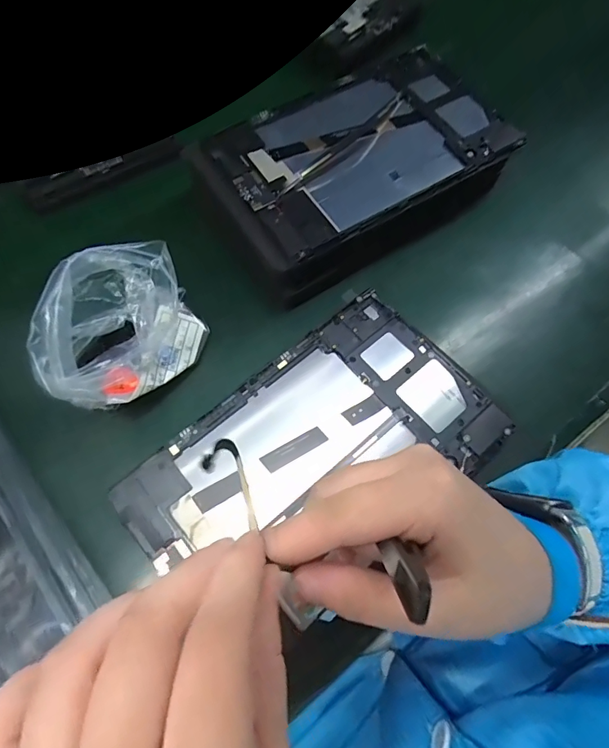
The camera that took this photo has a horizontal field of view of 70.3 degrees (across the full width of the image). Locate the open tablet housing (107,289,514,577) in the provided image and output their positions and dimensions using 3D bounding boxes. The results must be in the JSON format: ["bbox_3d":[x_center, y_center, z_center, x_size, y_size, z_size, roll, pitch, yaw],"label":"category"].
[{"bbox_3d":[0.010,0.055,0.294,0.236,0.012,0.142,-38,72,-16],"label":"open tablet housing"}]

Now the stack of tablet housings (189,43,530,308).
[{"bbox_3d":[0.047,-0.186,0.381,0.259,0.048,0.164,-30,70,-13],"label":"stack of tablet housings"}]

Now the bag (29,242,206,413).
[{"bbox_3d":[-0.136,-0.034,0.311,0.116,0.049,0.100,-31,70,-14],"label":"bag"}]

